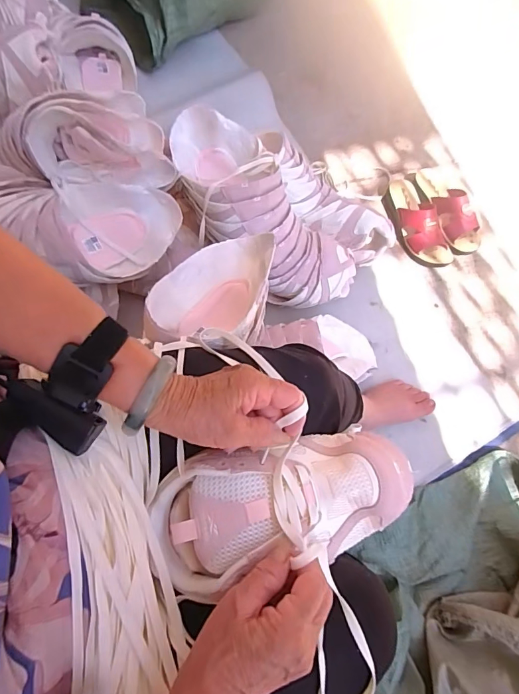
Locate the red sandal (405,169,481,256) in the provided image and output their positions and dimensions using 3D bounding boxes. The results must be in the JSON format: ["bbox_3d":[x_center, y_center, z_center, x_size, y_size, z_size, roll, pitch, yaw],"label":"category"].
[{"bbox_3d":[0.426,-0.327,0.942,0.089,0.076,0.241,-17,72,-8],"label":"red sandal"}]

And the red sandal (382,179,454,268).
[{"bbox_3d":[0.348,-0.284,0.918,0.094,0.082,0.228,-16,72,-8],"label":"red sandal"}]

